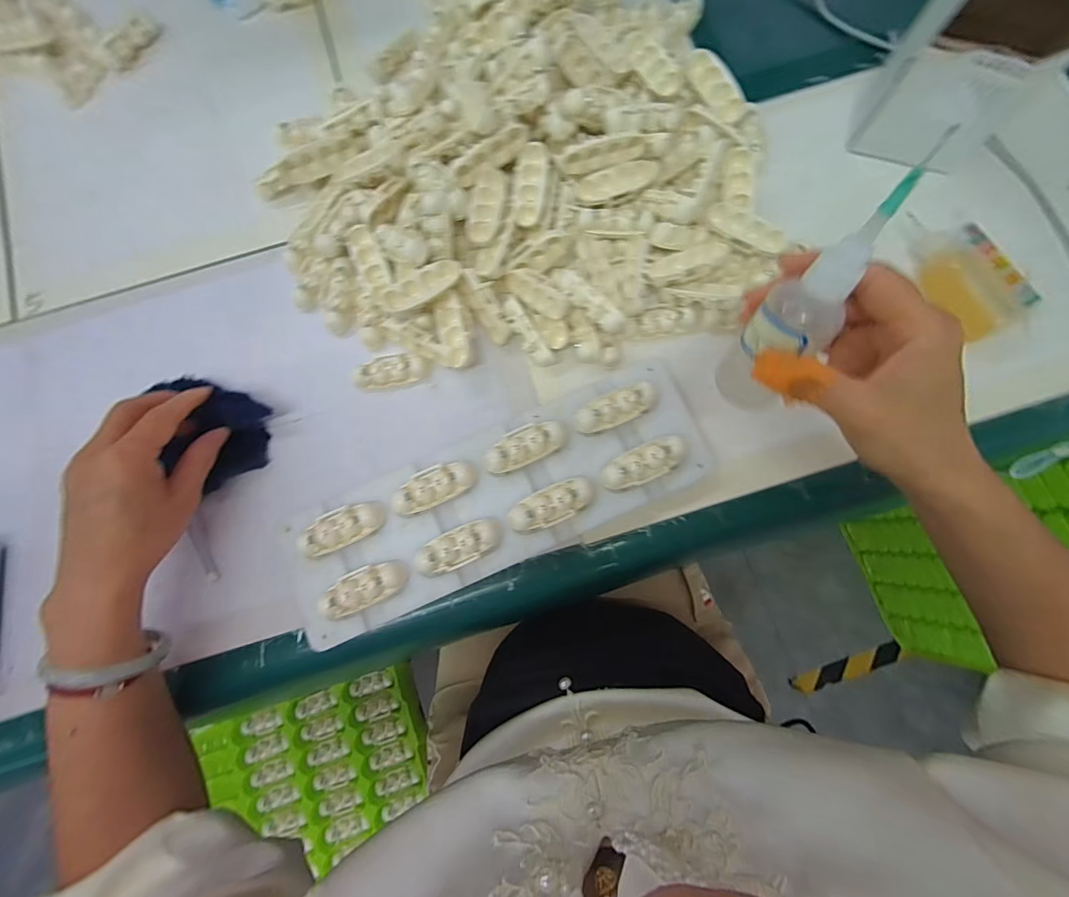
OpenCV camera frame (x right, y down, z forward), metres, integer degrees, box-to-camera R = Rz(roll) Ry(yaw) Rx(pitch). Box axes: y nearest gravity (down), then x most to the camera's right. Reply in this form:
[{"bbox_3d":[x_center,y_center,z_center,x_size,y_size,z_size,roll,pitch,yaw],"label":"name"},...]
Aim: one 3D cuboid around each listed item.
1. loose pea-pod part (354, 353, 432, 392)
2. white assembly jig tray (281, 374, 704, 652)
[{"bbox_3d":[-0.114,-0.063,0.367,0.057,0.013,0.026,-10,81,0],"label":"loose pea-pod part"},{"bbox_3d":[-0.026,0.039,0.336,0.304,0.033,0.099,-22,81,-2],"label":"white assembly jig tray"}]

